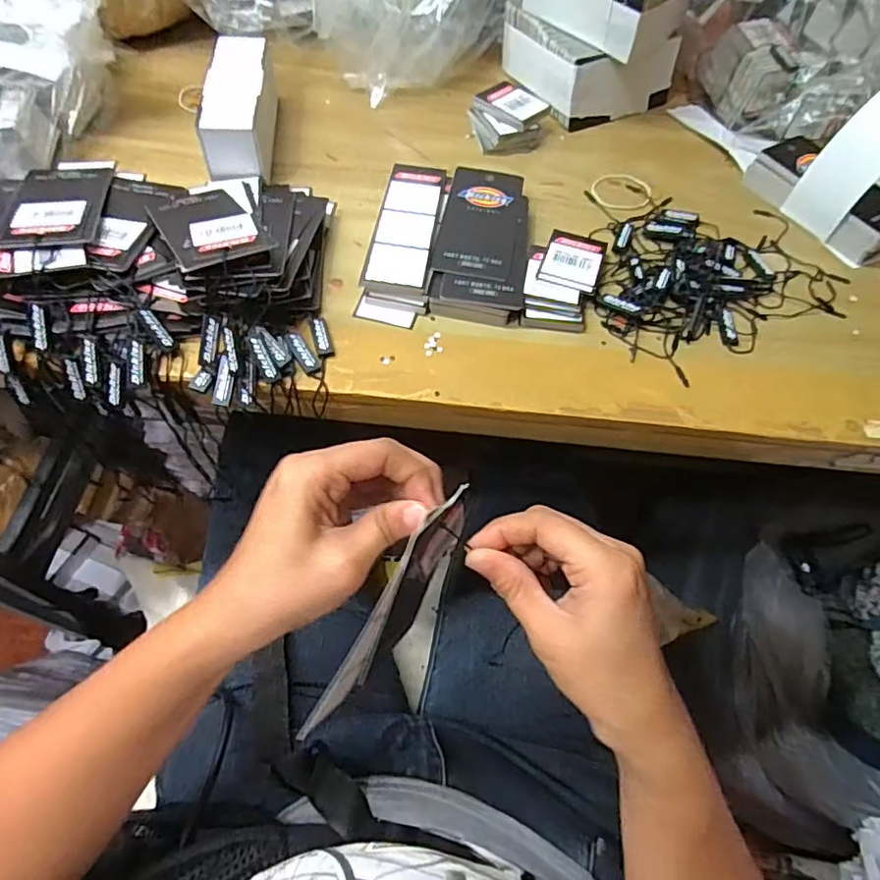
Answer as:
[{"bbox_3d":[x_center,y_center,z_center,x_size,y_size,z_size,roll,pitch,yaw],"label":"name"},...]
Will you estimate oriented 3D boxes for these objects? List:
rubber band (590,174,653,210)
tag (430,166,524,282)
[{"bbox_3d":[0.135,-0.186,0.422,0.047,0.004,0.042,-11,61,-10],"label":"rubber band"},{"bbox_3d":[0.027,-0.146,0.376,0.049,0.004,0.107,10,60,2],"label":"tag"}]

